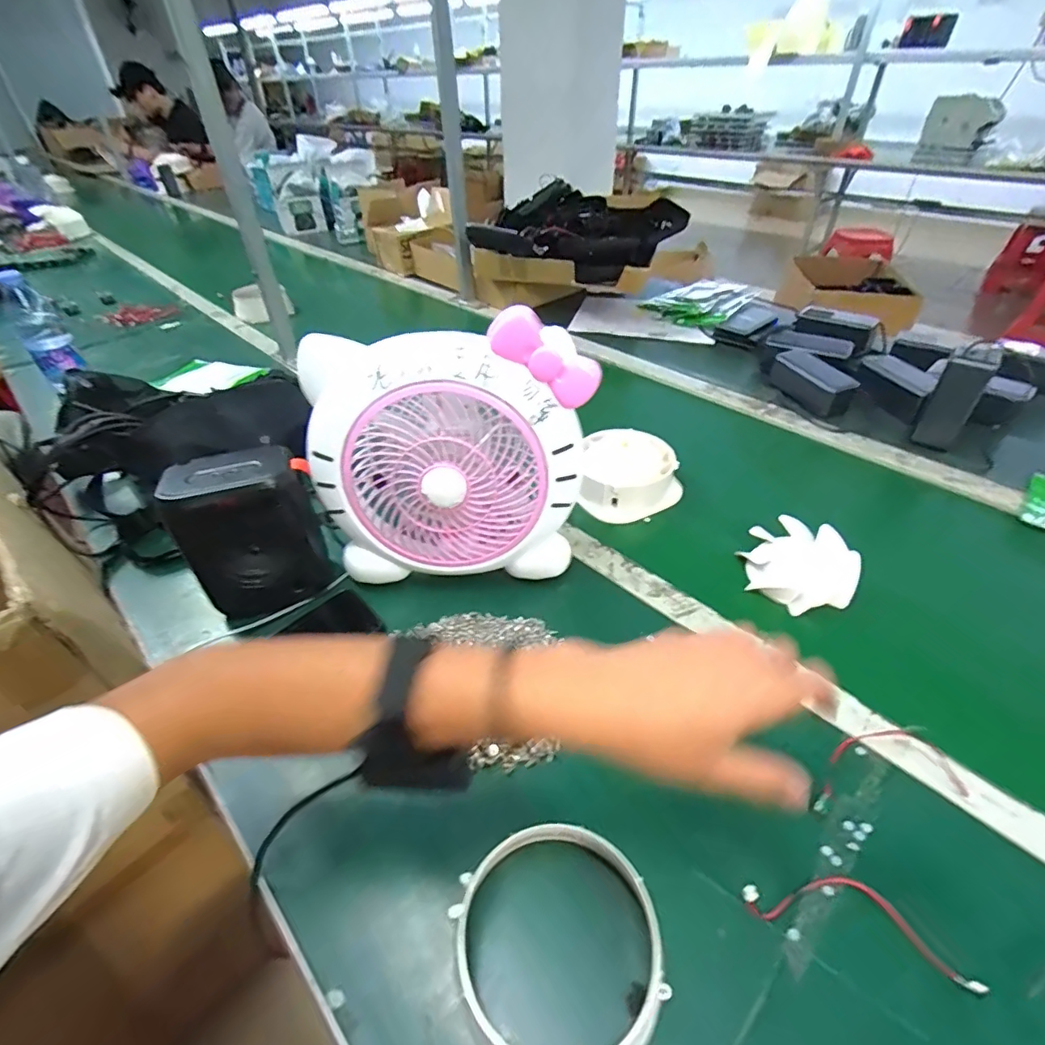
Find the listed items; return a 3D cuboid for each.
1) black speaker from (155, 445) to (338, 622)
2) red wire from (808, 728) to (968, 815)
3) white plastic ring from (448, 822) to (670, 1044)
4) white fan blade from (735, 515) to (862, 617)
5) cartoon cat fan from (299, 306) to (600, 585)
[{"bbox_3d":[-0.268,0.010,0.519,0.118,0.145,0.081,-29,48,-28],"label":"black speaker"},{"bbox_3d":[0.281,0.194,0.418,0.129,0.011,0.055,-6,42,-3],"label":"red wire"},{"bbox_3d":[0.024,0.257,0.317,0.117,0.048,0.120,-1,41,1],"label":"white plastic ring"},{"bbox_3d":[0.303,0.045,0.574,0.109,0.042,0.095,17,46,21],"label":"white fan blade"},{"bbox_3d":[-0.067,-0.057,0.526,0.258,0.268,0.124,-9,42,-9],"label":"cartoon cat fan"}]

